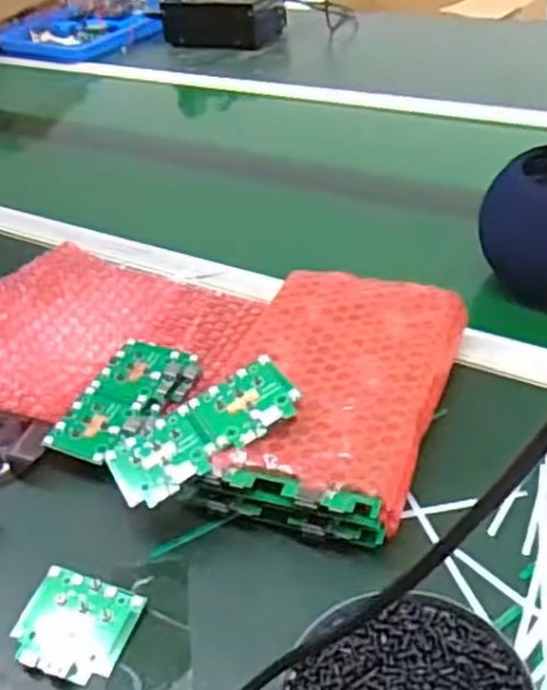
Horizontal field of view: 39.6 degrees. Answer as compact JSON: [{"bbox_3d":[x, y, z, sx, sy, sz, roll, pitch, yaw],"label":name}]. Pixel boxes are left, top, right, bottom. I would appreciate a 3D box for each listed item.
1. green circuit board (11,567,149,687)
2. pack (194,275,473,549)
[{"bbox_3d":[-0.106,0.149,0.405,0.060,0.014,0.052,7,40,19],"label":"green circuit board"},{"bbox_3d":[0.040,0.030,0.502,0.138,0.048,0.213,10,40,21],"label":"pack"}]

